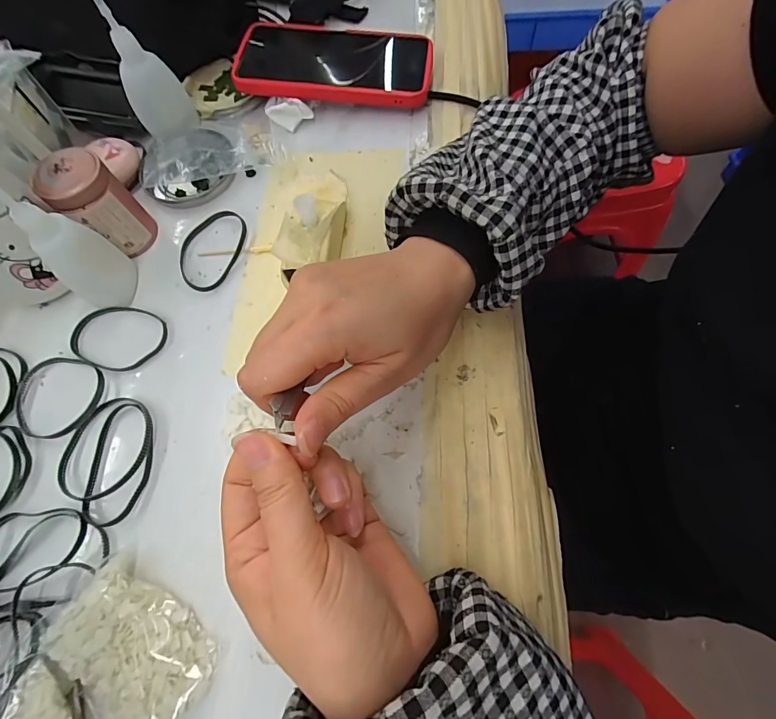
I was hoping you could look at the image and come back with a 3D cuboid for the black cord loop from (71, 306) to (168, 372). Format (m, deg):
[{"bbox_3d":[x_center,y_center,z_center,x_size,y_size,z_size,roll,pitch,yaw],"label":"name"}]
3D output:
[{"bbox_3d":[-0.190,-0.016,0.280,0.065,0.004,0.049,16,70,9],"label":"black cord loop"}]

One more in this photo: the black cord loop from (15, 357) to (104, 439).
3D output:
[{"bbox_3d":[-0.222,0.024,0.267,0.062,0.006,0.057,-1,68,3],"label":"black cord loop"}]

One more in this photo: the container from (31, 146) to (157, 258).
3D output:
[{"bbox_3d":[-0.207,-0.110,0.286,0.044,0.066,0.037,-42,72,-13],"label":"container"}]

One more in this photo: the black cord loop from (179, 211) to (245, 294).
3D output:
[{"bbox_3d":[-0.137,-0.084,0.304,0.050,0.005,0.071,3,69,4],"label":"black cord loop"}]

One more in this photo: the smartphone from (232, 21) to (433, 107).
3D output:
[{"bbox_3d":[-0.046,-0.260,0.348,0.167,0.017,0.094,13,67,6],"label":"smartphone"}]

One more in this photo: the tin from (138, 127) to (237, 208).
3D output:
[{"bbox_3d":[-0.168,-0.166,0.330,0.079,0.016,0.079,-14,68,-3],"label":"tin"}]

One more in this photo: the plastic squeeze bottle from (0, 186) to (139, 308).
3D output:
[{"bbox_3d":[-0.203,-0.073,0.251,0.034,0.101,0.039,38,75,16],"label":"plastic squeeze bottle"}]

